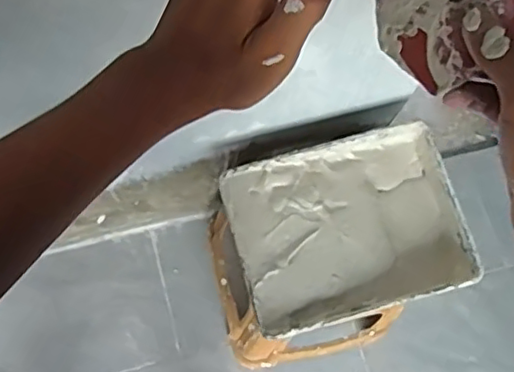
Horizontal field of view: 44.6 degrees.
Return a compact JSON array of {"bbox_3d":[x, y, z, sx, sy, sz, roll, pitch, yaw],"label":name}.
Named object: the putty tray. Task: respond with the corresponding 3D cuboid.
[{"bbox_3d":[0.152,0.065,1.008,0.369,0.063,0.271,-14,73,-6],"label":"putty tray"}]

